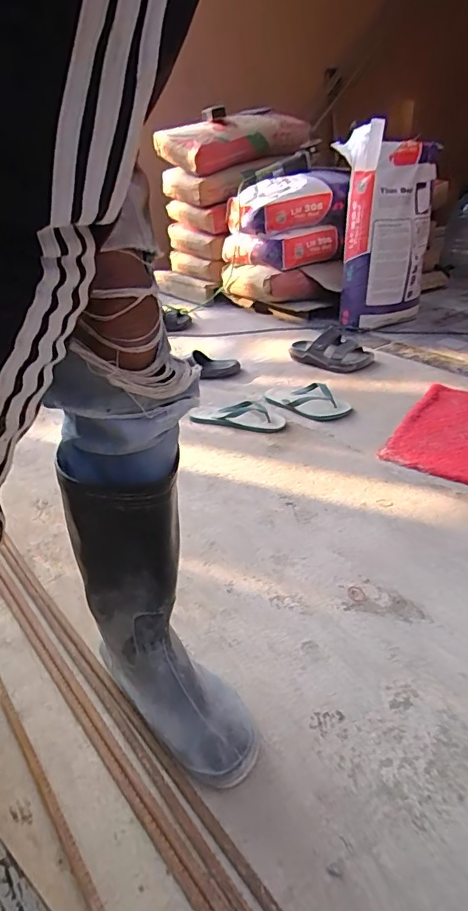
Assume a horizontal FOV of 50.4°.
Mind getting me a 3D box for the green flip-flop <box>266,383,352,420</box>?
[{"bbox_3d":[0.222,-0.180,1.540,0.123,0.055,0.296,-26,38,-38],"label":"green flip-flop"}]

